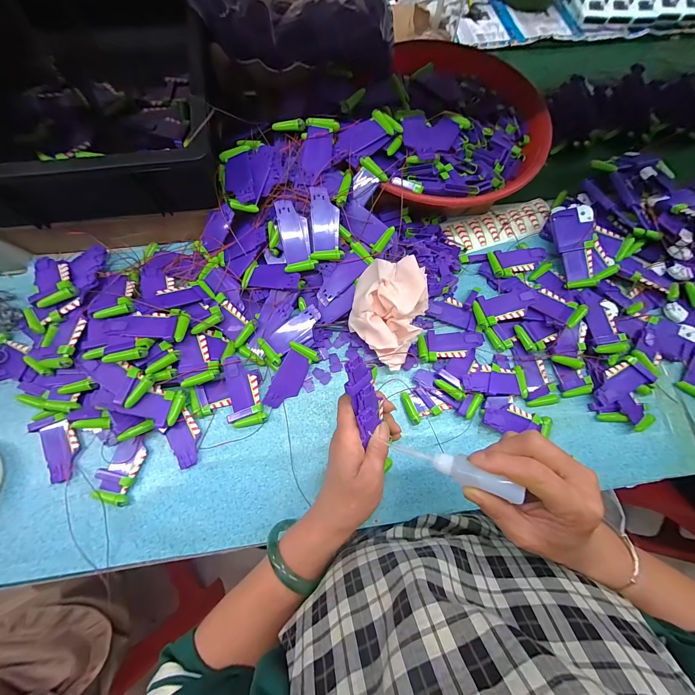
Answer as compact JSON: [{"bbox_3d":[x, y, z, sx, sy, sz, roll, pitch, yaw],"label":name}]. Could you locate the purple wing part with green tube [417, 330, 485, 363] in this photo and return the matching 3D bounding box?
[{"bbox_3d":[0.143,-0.003,0.406,0.088,0.008,0.042,-1,74,-2],"label":"purple wing part with green tube"}]

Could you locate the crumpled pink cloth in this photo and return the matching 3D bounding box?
[{"bbox_3d":[0.053,-0.047,0.376,0.095,0.046,0.136,20,101,-7],"label":"crumpled pink cloth"}]

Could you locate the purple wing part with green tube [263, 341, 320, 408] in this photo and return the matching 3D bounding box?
[{"bbox_3d":[-0.074,0.039,0.387,0.038,0.009,0.088,25,89,-14],"label":"purple wing part with green tube"}]

